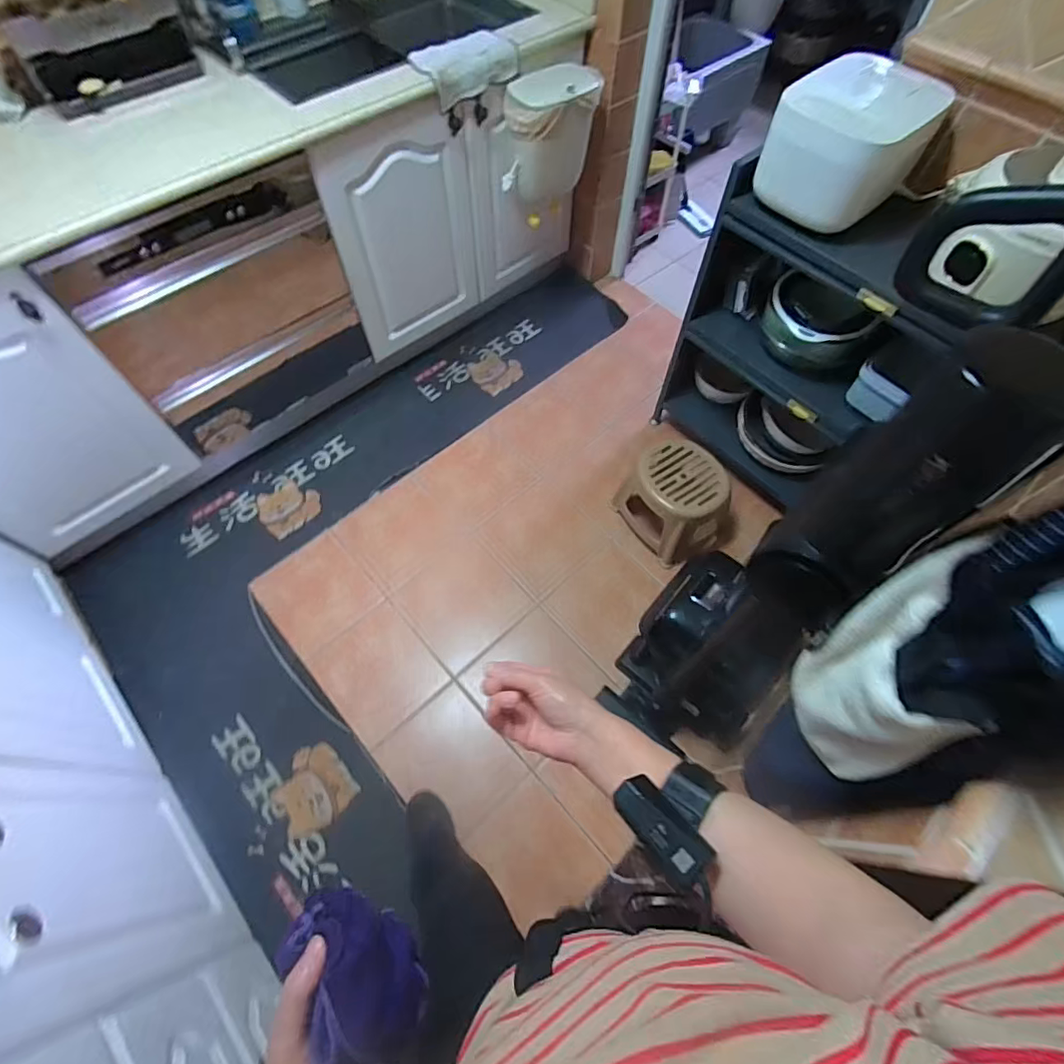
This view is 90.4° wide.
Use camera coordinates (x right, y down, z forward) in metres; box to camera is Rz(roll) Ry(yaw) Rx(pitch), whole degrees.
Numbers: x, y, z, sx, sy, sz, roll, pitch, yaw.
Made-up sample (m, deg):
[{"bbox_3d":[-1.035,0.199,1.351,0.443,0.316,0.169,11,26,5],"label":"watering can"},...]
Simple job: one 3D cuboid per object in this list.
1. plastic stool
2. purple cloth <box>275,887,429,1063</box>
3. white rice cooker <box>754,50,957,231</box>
[{"bbox_3d":[0.406,-0.080,1.512,0.227,0.241,0.294,-32,68,-17],"label":"plastic stool"},{"bbox_3d":[-0.118,0.302,0.364,0.071,0.037,0.108,-33,68,-17],"label":"purple cloth"},{"bbox_3d":[0.599,-0.740,1.016,0.233,0.201,0.214,-35,69,-18],"label":"white rice cooker"}]

